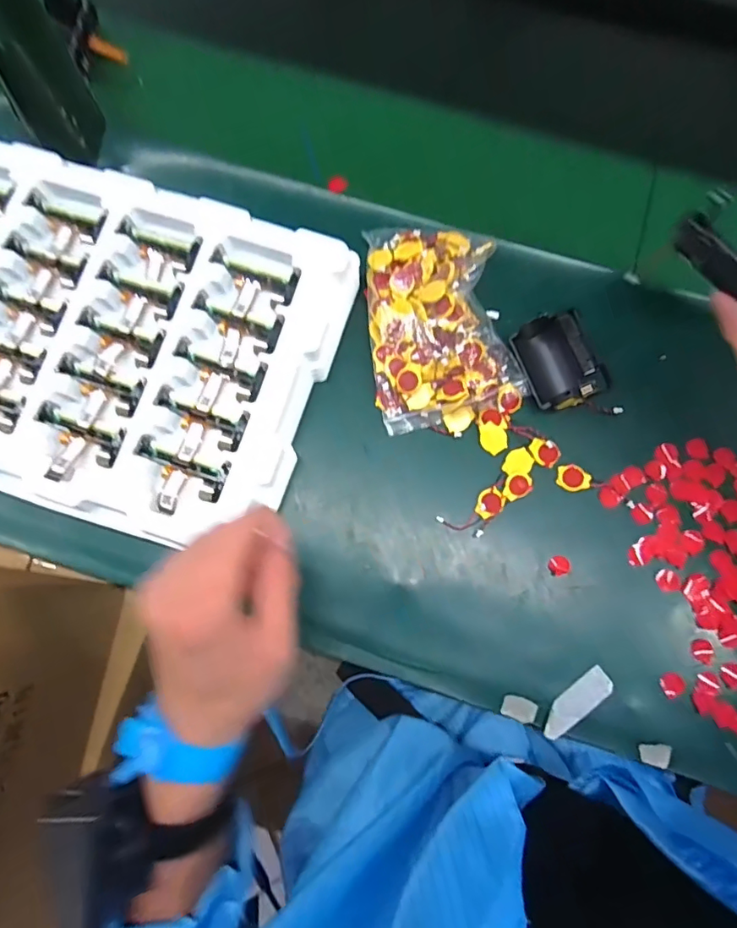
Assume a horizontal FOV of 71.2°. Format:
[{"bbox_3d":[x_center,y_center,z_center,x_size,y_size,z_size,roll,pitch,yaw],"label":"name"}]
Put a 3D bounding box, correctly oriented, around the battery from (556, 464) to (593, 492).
[{"bbox_3d":[0.160,0.011,0.399,0.025,0.005,0.019,10,77,2],"label":"battery"}]

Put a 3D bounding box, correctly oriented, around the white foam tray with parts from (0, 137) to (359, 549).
[{"bbox_3d":[-0.245,-0.106,0.392,0.426,0.051,0.248,18,78,3],"label":"white foam tray with parts"}]

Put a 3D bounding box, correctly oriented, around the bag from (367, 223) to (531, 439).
[{"bbox_3d":[0.056,-0.113,0.409,0.118,0.035,0.169,-13,77,-3],"label":"bag"}]

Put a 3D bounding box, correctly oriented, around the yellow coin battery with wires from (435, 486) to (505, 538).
[{"bbox_3d":[0.083,0.040,0.394,0.052,0.004,0.028,-29,79,-7],"label":"yellow coin battery with wires"}]

